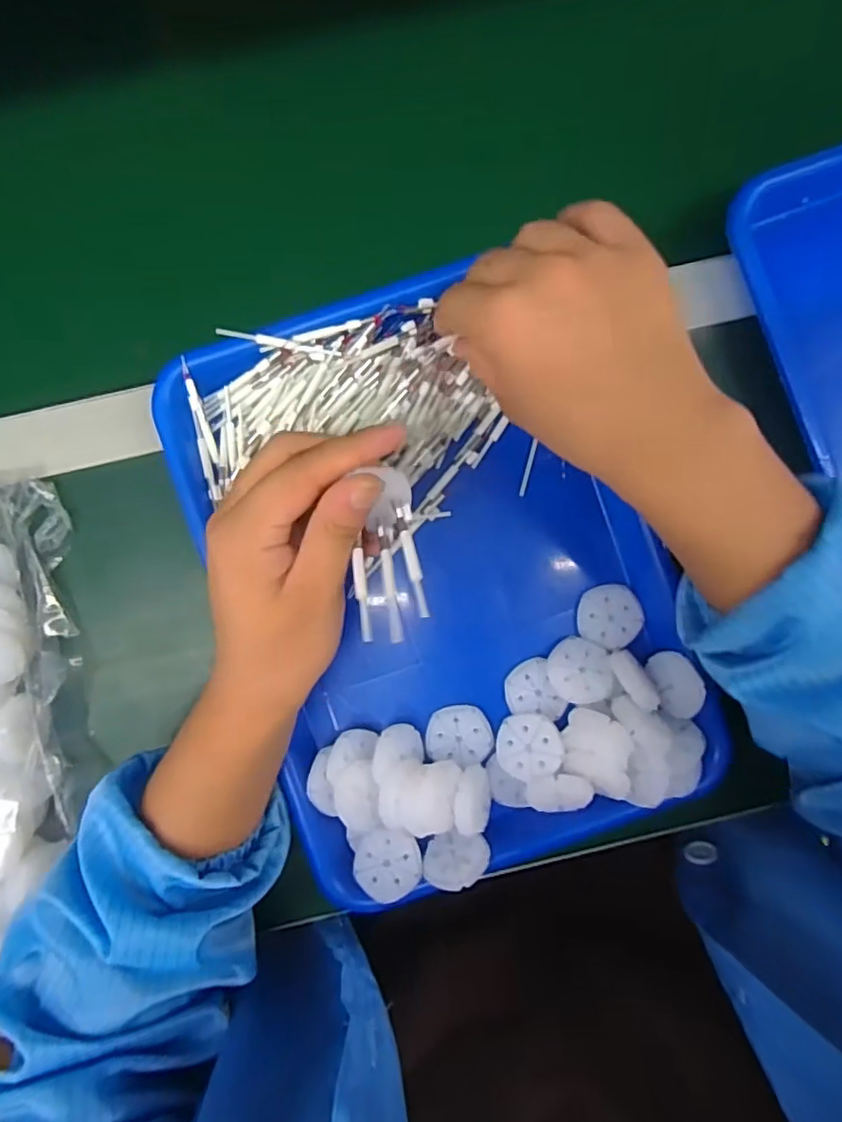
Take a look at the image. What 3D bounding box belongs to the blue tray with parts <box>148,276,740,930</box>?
[{"bbox_3d":[0.014,0.007,0.356,0.241,0.046,0.322,-18,91,-2],"label":"blue tray with parts"}]

